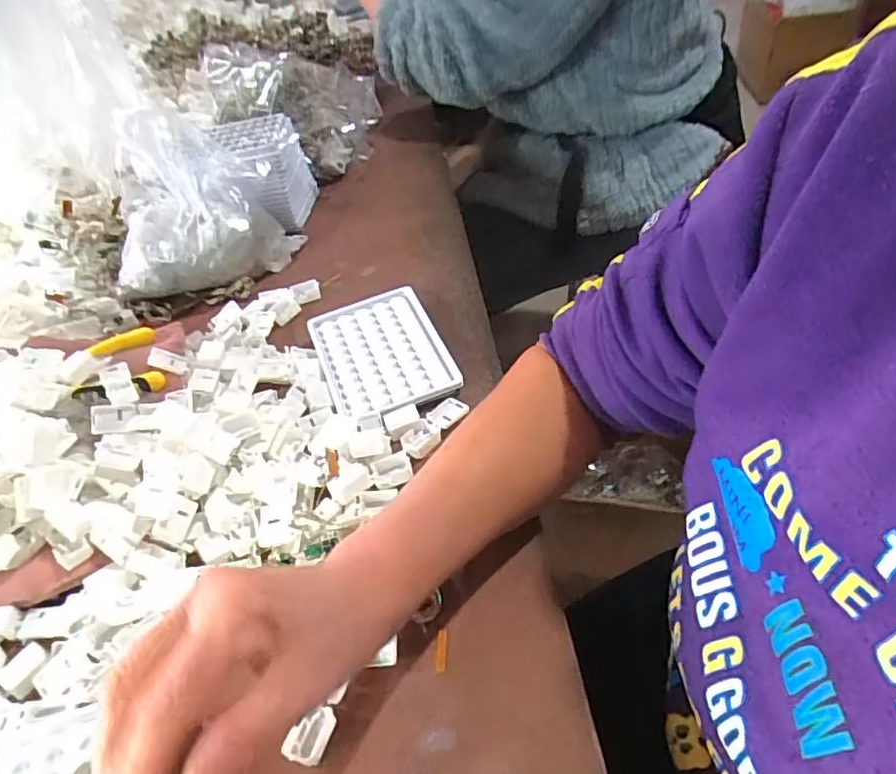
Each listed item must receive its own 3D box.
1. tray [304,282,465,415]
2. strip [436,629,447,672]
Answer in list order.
[{"bbox_3d":[-0.054,-0.029,0.497,0.095,0.013,0.129,-20,45,-9],"label":"tray"},{"bbox_3d":[-0.004,0.140,0.330,0.005,0.004,0.022,-4,45,8],"label":"strip"}]

